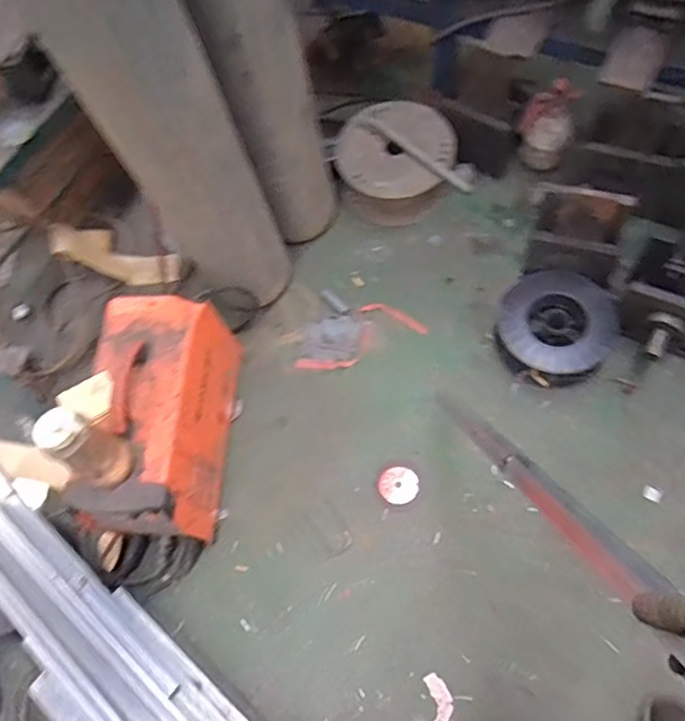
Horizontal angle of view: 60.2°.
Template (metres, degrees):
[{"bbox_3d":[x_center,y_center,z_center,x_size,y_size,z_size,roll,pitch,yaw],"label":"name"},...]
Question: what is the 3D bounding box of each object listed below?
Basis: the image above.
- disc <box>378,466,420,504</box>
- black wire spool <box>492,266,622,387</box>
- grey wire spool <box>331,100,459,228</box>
[{"bbox_3d":[0.127,0.281,1.339,0.089,0.012,0.083,-3,66,7],"label":"disc"},{"bbox_3d":[0.496,-0.071,1.383,0.262,0.150,0.243,-3,66,7],"label":"black wire spool"},{"bbox_3d":[0.144,-0.524,1.590,0.303,0.199,0.263,5,67,9],"label":"grey wire spool"}]

